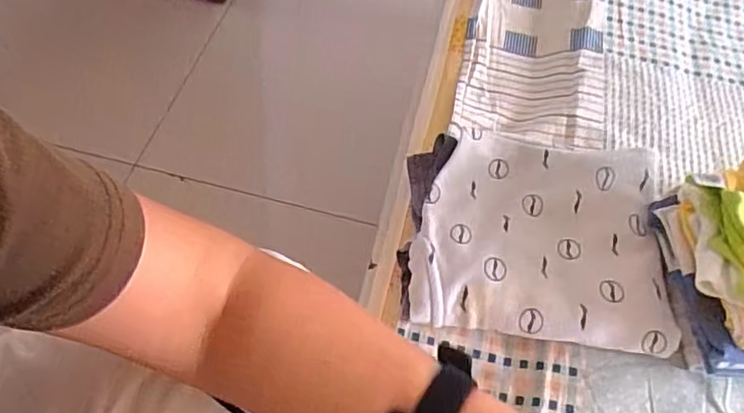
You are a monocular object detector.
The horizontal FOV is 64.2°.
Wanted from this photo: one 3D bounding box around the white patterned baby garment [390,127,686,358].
[{"bbox_3d":[0.129,0.023,0.480,0.202,0.048,0.169,8,55,2],"label":"white patterned baby garment"}]

